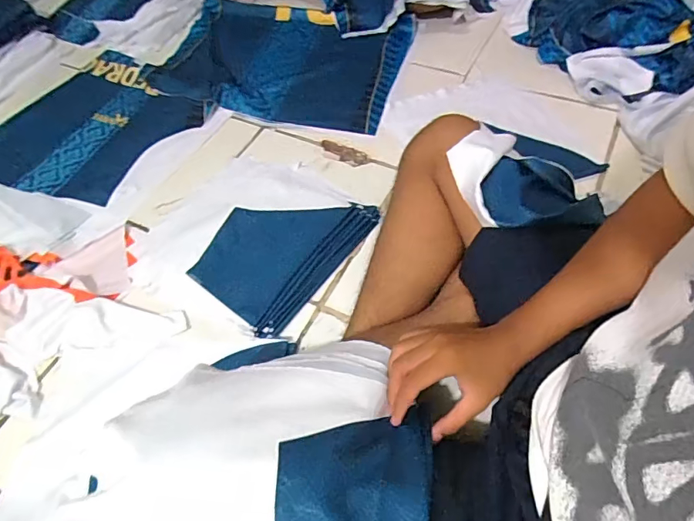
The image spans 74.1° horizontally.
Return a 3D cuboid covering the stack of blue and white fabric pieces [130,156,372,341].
[{"bbox_3d":[-0.164,-0.044,0.746,0.320,0.029,0.323,29,62,21],"label":"stack of blue and white fabric pieces"}]

